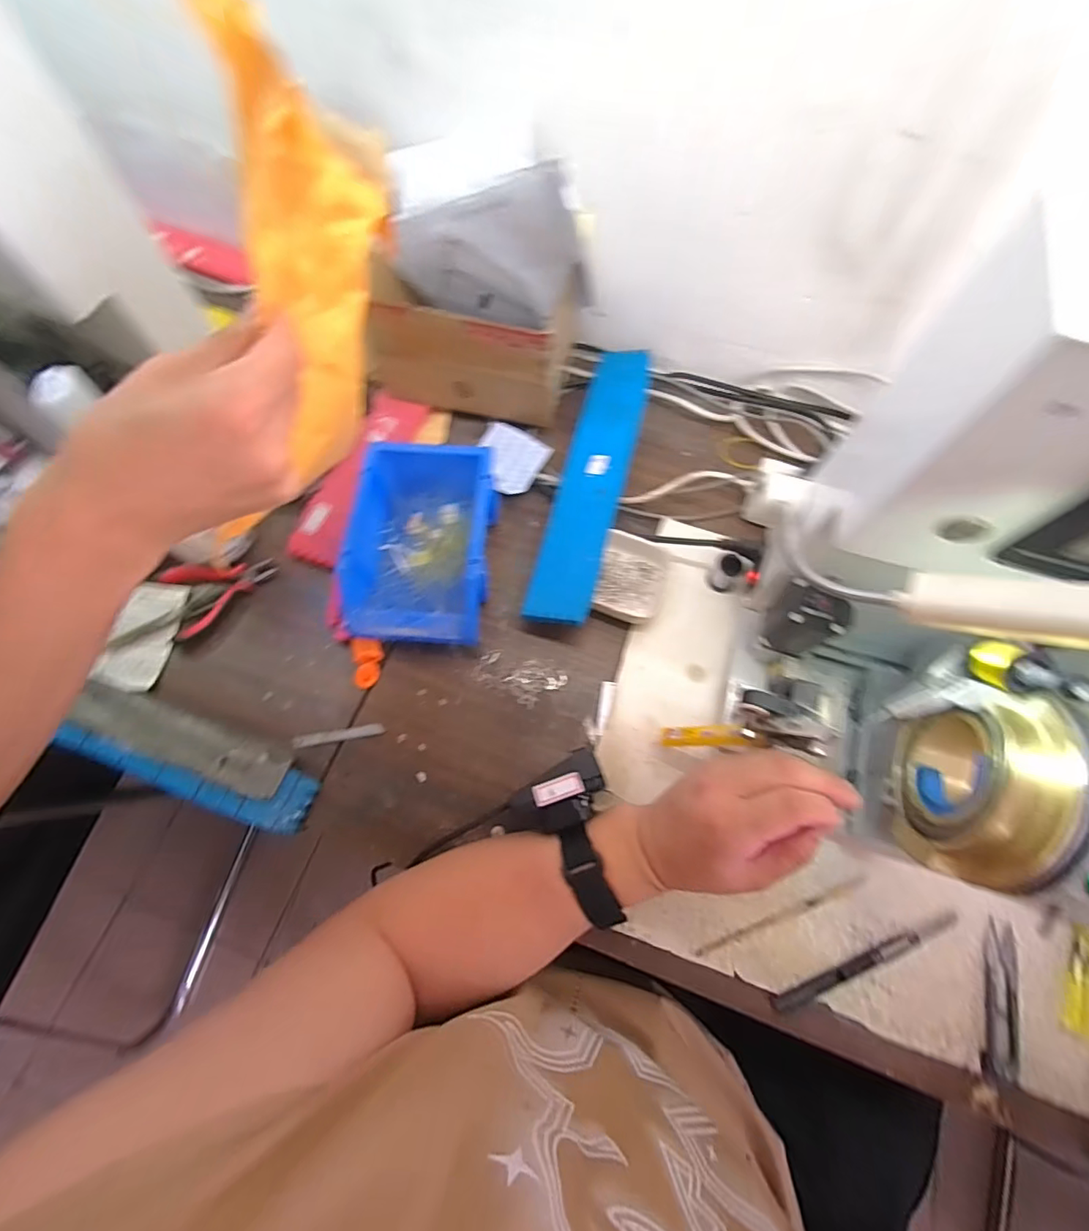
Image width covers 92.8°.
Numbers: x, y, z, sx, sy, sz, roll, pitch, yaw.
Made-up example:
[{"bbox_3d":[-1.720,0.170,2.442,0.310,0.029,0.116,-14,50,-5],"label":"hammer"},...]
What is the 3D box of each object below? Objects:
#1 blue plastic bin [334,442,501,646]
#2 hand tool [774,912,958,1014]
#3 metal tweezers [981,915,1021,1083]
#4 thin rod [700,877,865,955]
[{"bbox_3d":[-0.114,-0.072,0.501,0.123,0.078,0.198,5,68,2],"label":"blue plastic bin"},{"bbox_3d":[0.252,0.269,0.404,0.162,0.005,0.012,-20,70,-8],"label":"hand tool"},{"bbox_3d":[0.350,0.293,0.396,0.024,0.004,0.102,19,70,7],"label":"metal tweezers"},{"bbox_3d":[0.192,0.241,0.417,0.152,0.004,0.008,-18,69,-7],"label":"thin rod"}]

